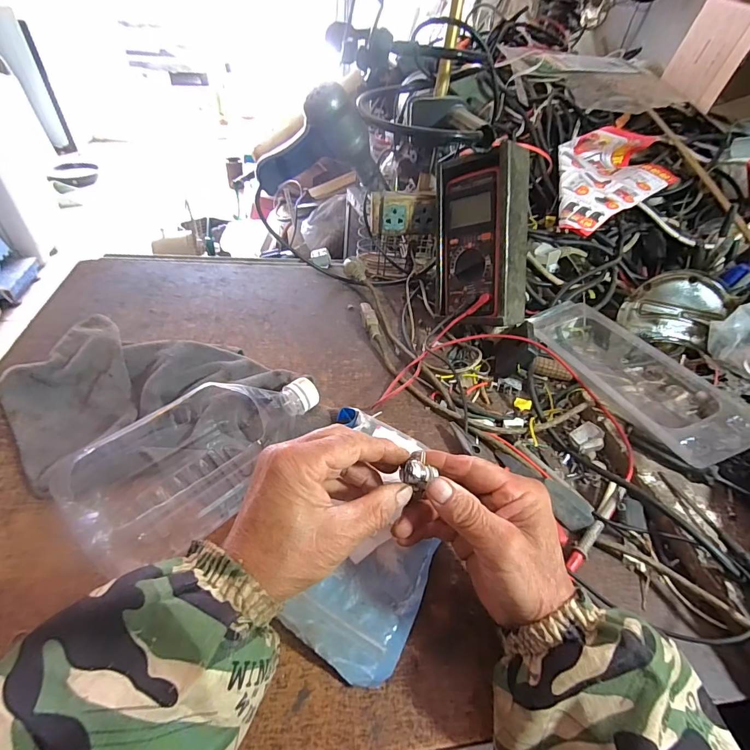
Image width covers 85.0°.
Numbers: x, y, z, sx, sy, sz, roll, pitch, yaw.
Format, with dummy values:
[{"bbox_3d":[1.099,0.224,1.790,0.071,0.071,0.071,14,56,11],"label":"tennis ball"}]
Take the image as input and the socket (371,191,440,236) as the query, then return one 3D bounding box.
[{"bbox_3d":[0.042,-0.230,0.585,0.095,0.056,0.021,-2,44,-8],"label":"socket"}]

